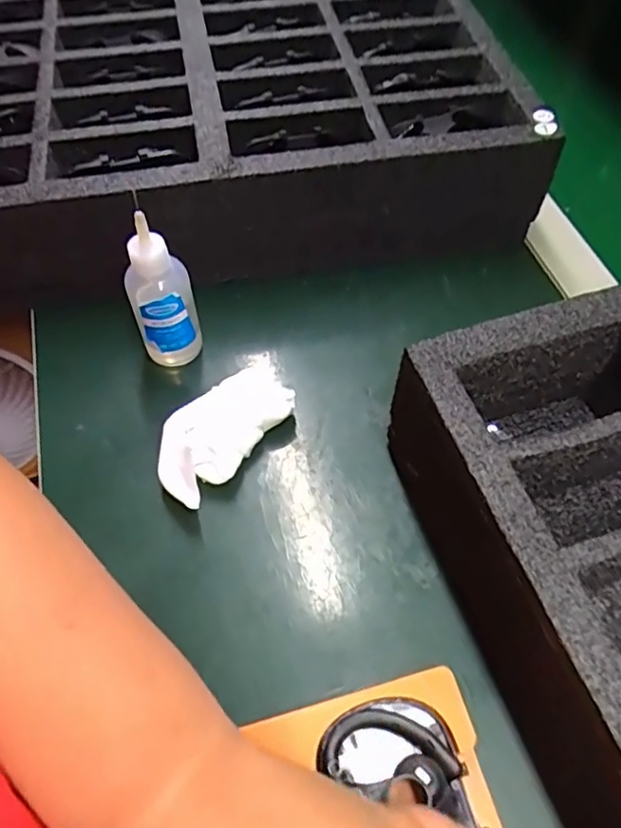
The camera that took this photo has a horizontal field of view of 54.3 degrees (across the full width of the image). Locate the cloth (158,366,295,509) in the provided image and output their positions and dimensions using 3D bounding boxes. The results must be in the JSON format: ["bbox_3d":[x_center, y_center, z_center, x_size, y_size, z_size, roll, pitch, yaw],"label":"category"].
[{"bbox_3d":[-0.048,0.010,0.339,0.042,0.030,0.091,33,62,19],"label":"cloth"}]

